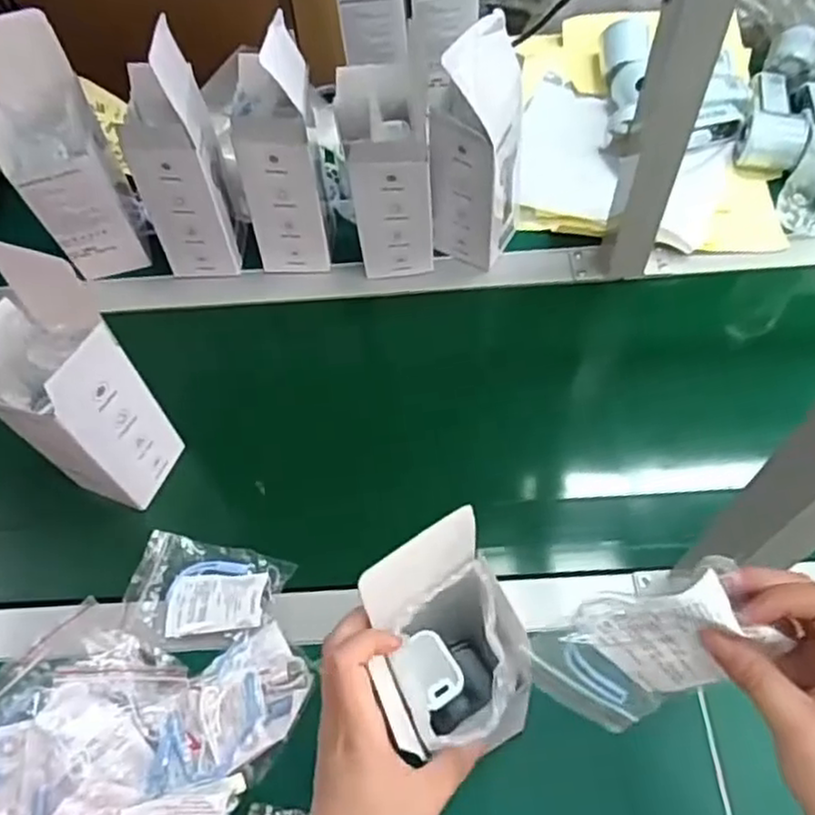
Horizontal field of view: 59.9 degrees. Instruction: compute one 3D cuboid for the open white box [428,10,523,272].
[{"bbox_3d":[0.070,-0.239,0.655,0.069,0.221,0.081,28,65,17],"label":"open white box"}]

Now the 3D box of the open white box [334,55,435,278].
[{"bbox_3d":[-0.016,-0.214,0.667,0.087,0.192,0.086,-7,60,-2],"label":"open white box"}]

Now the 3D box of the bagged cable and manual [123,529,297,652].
[{"bbox_3d":[-0.167,0.154,0.581,0.124,0.028,0.089,11,61,8],"label":"bagged cable and manual"}]

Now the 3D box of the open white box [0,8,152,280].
[{"bbox_3d":[-0.314,-0.227,0.656,0.094,0.232,0.067,-19,61,-9],"label":"open white box"}]

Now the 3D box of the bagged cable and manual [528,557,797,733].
[{"bbox_3d":[0.117,0.117,0.346,0.075,0.115,0.023,34,33,-11],"label":"bagged cable and manual"}]

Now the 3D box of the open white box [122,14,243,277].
[{"bbox_3d":[-0.215,-0.223,0.660,0.077,0.228,0.068,-3,60,0],"label":"open white box"}]

